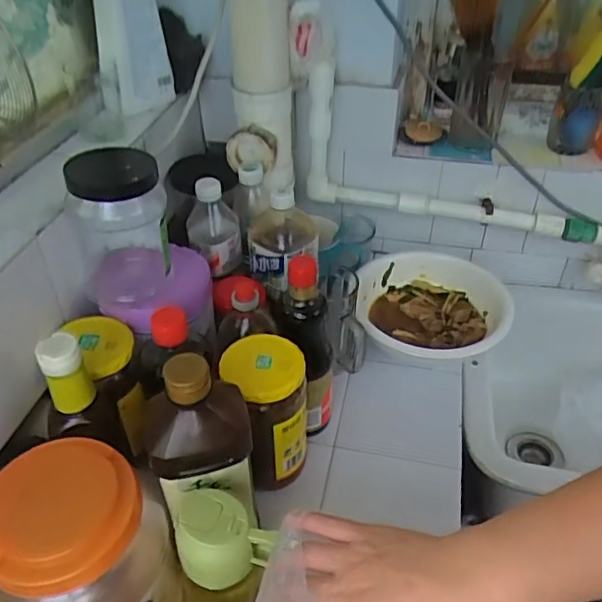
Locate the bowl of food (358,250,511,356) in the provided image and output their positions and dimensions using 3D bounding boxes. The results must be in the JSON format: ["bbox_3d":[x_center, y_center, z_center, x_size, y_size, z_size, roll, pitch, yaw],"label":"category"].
[{"bbox_3d":[0.186,0.009,0.809,0.205,0.062,0.219,0,40,0],"label":"bowl of food"}]

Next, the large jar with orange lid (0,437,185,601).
[{"bbox_3d":[-0.174,0.221,0.475,0.109,0.191,0.119,0,40,0],"label":"large jar with orange lid"}]

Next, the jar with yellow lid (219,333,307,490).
[{"bbox_3d":[-0.035,0.117,0.605,0.078,0.154,0.073,0,40,0],"label":"jar with yellow lid"}]

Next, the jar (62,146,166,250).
[{"bbox_3d":[-0.184,-0.078,0.593,0.090,0.144,0.084,0,40,0],"label":"jar"}]

